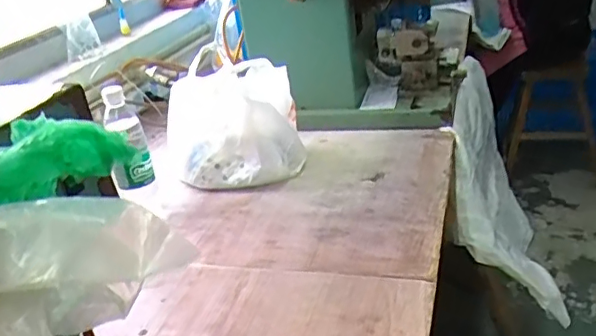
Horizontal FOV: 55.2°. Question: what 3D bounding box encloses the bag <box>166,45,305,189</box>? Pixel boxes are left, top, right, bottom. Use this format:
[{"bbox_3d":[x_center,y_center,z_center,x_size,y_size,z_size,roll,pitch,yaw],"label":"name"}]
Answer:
[{"bbox_3d":[-0.116,-0.095,1.008,0.215,0.219,0.135,1,28,16],"label":"bag"}]

